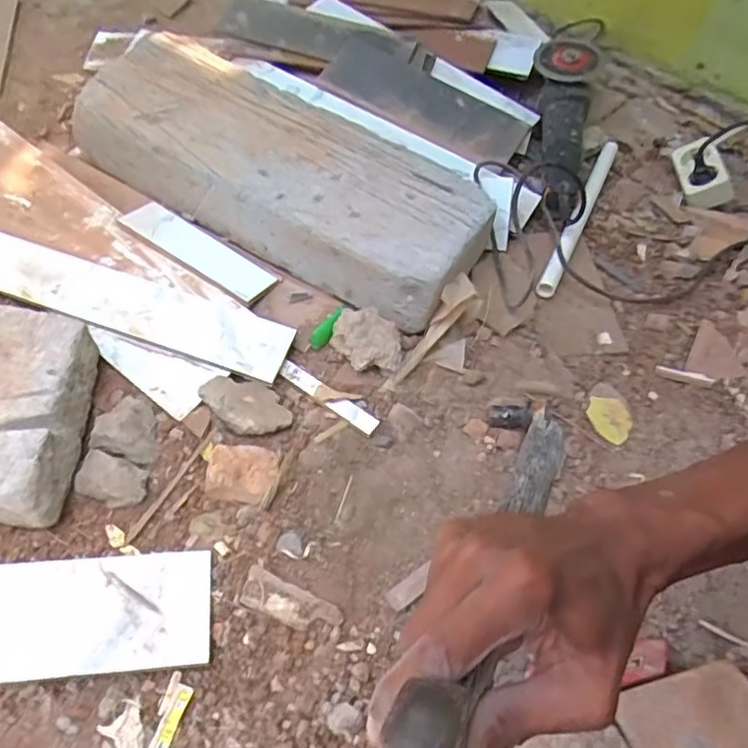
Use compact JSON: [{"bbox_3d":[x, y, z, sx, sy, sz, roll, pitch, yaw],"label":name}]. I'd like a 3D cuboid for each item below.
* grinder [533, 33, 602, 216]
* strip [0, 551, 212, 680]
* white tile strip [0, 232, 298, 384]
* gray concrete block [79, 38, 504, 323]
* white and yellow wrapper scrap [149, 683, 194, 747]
[{"bbox_3d":[0.258,-0.350,0.888,0.091,0.108,0.329,13,57,5],"label":"grinder"},{"bbox_3d":[-0.337,0.204,0.516,0.390,0.014,0.099,-1,48,-11],"label":"strip"},{"bbox_3d":[-0.332,-0.099,0.716,0.497,0.011,0.076,18,63,6],"label":"white tile strip"},{"bbox_3d":[-0.118,-0.256,0.805,0.538,0.099,0.208,33,61,17],"label":"gray concrete block"},{"bbox_3d":[-0.164,0.280,0.503,0.017,0.007,0.059,15,58,7],"label":"white and yellow wrapper scrap"}]

